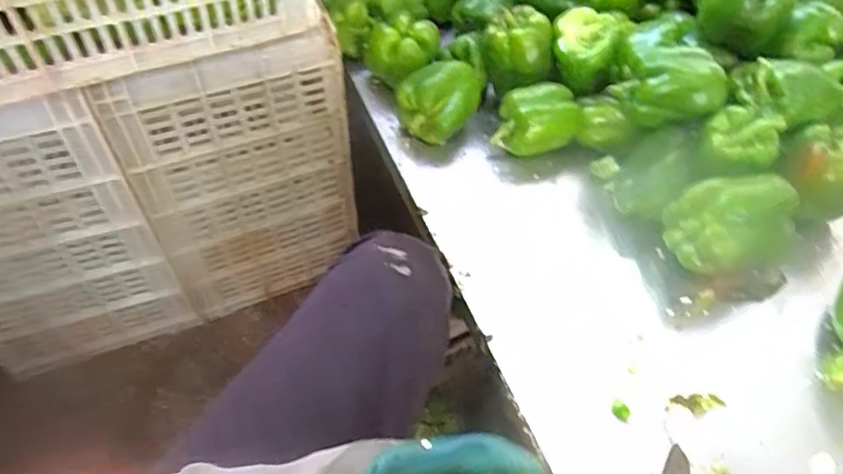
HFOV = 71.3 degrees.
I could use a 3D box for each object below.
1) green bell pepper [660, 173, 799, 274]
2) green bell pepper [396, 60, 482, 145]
[{"bbox_3d":[0.327,-0.013,0.604,0.130,0.080,0.068,-3,51,-3],"label":"green bell pepper"},{"bbox_3d":[0.025,-0.168,0.718,0.098,0.069,0.071,-37,60,-27],"label":"green bell pepper"}]

